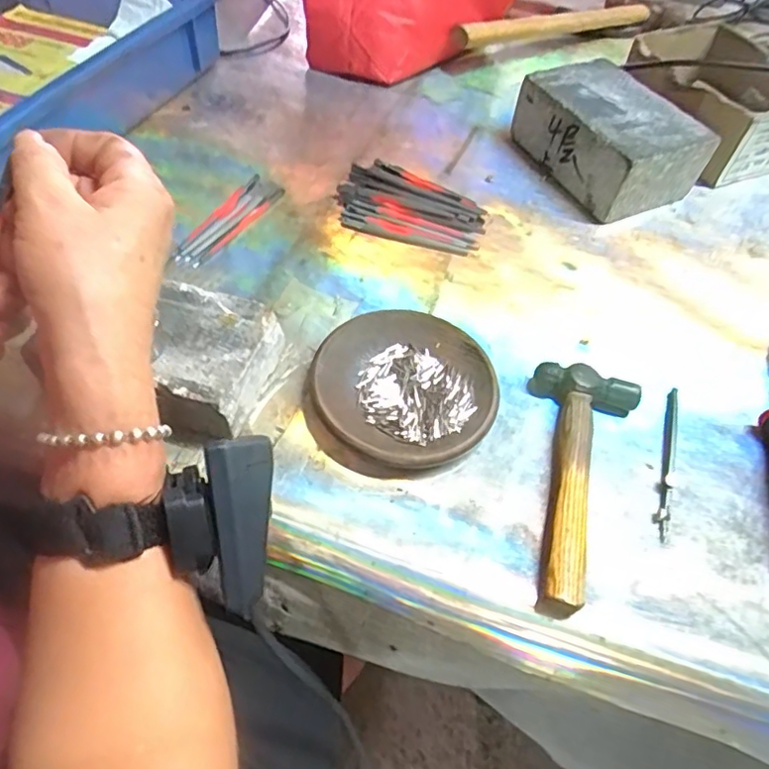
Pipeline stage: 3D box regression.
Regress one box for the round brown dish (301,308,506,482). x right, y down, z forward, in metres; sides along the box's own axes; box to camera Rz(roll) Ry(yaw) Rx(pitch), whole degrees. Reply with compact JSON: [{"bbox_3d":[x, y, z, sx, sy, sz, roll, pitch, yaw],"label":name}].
[{"bbox_3d":[0.013,0.002,0.365,0.110,0.020,0.113,2,53,-2],"label":"round brown dish"}]

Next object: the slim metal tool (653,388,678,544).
[{"bbox_3d":[0.173,0.043,0.352,0.008,0.007,0.109,19,55,11],"label":"slim metal tool"}]

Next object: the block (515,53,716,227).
[{"bbox_3d":[0.199,-0.222,0.525,0.106,0.064,0.153,-24,58,-19],"label":"block"}]

